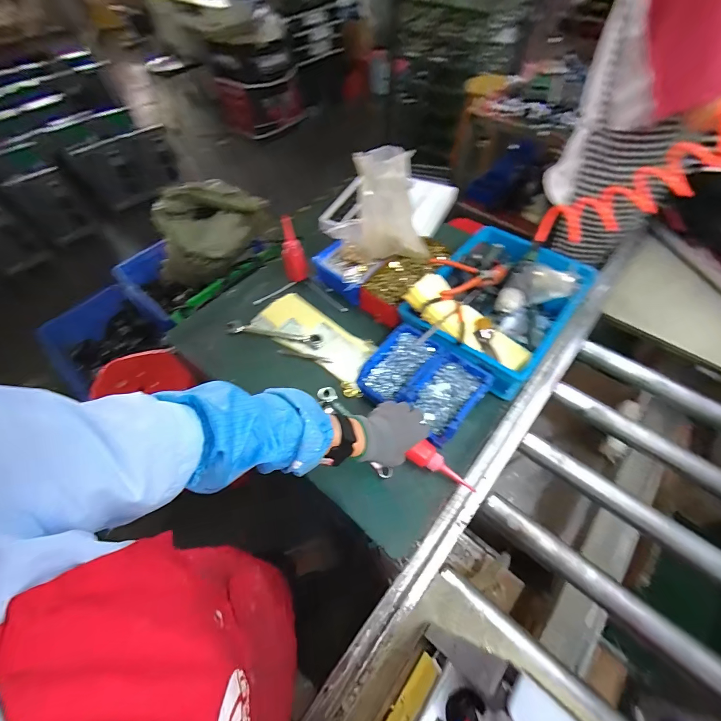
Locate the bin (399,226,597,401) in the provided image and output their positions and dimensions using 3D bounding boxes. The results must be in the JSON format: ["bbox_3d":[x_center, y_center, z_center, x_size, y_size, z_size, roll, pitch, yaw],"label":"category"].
[{"bbox_3d":[0.296,-0.126,0.745,0.296,0.125,0.381,34,63,22],"label":"bin"}]

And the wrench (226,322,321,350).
[{"bbox_3d":[-0.195,-0.058,0.756,0.219,0.011,0.031,10,57,8],"label":"wrench"}]

